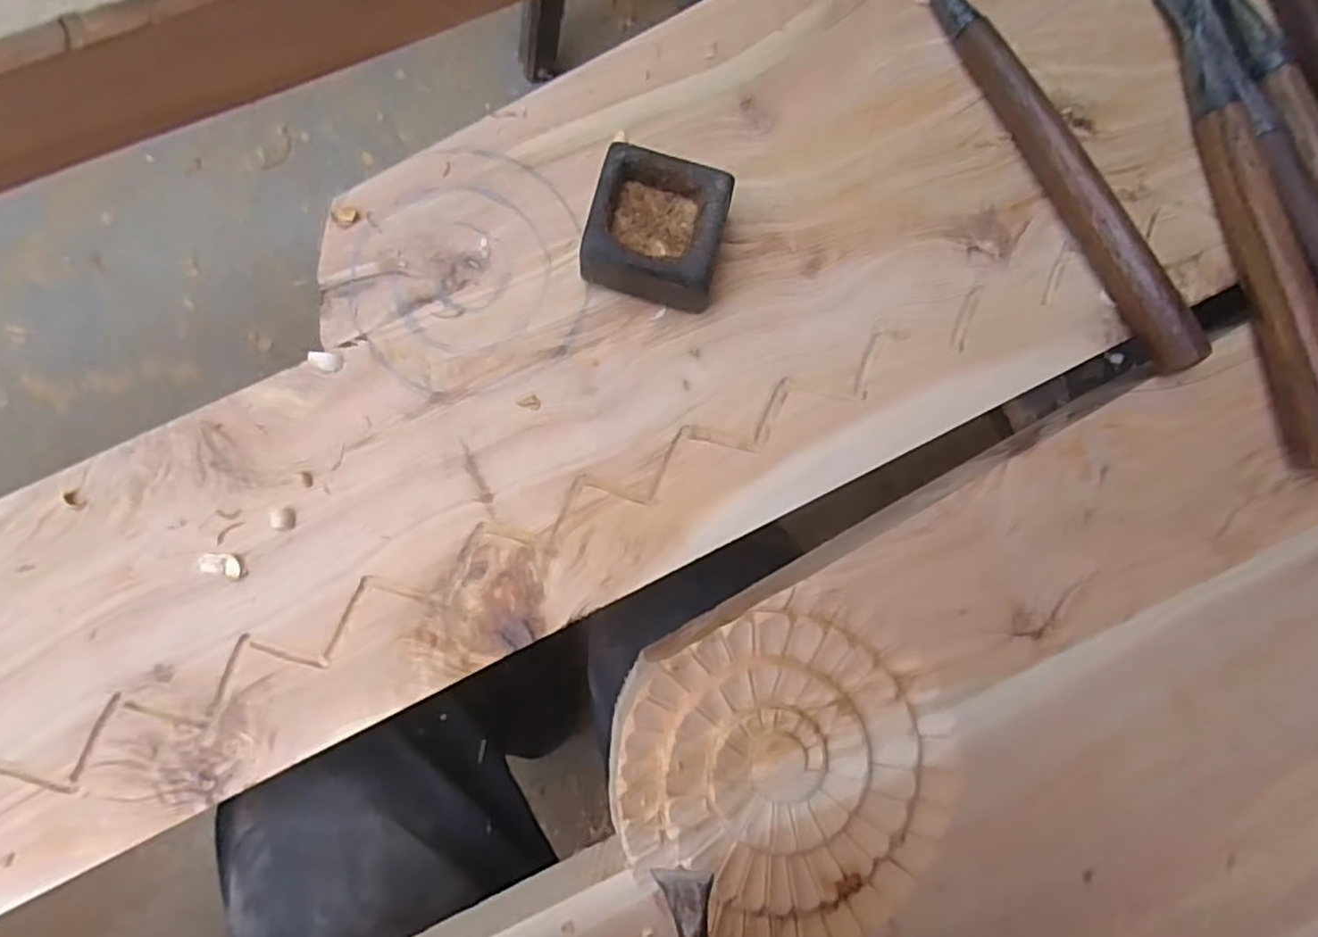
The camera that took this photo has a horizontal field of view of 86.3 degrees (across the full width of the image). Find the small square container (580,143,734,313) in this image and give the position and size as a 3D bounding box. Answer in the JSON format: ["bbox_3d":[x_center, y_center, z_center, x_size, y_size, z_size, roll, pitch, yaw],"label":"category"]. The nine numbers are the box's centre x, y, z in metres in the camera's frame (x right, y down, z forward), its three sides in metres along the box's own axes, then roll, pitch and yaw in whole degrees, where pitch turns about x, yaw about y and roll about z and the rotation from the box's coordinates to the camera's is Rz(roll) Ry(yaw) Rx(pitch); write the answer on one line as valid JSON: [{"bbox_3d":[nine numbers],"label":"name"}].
[{"bbox_3d":[-0.002,-0.084,0.258,0.046,0.027,0.051,14,85,-6],"label":"small square container"}]

